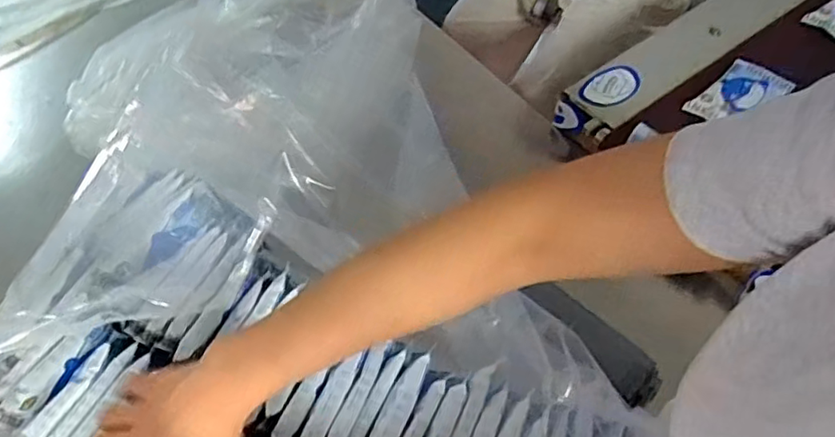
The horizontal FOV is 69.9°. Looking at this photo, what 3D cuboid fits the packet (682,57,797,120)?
[{"bbox_3d":[0.461,-0.178,0.853,0.140,0.016,0.082,-37,64,-20],"label":"packet"}]

